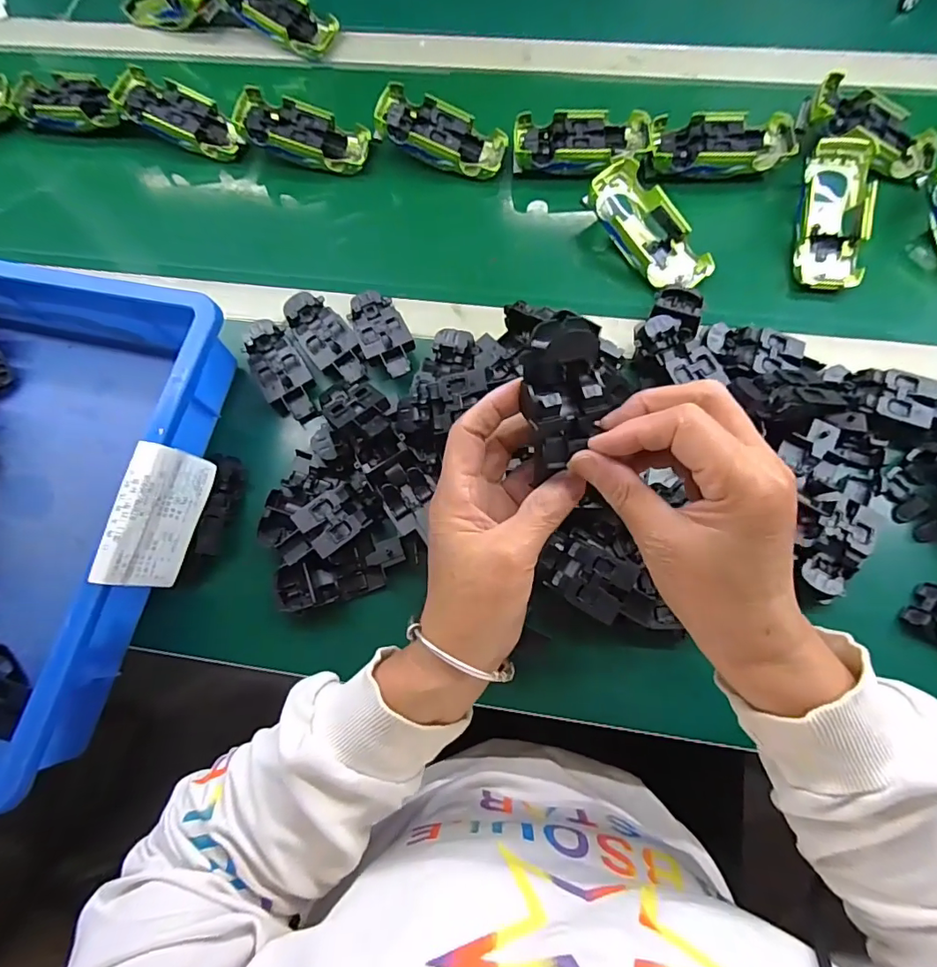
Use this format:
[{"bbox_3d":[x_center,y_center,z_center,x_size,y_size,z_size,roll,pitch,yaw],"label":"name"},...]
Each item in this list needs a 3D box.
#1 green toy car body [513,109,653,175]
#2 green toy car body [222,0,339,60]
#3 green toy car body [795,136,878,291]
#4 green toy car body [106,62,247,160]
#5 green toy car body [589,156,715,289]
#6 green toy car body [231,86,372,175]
[{"bbox_3d":[0.112,-0.336,0.495,0.131,0.034,0.058,4,73,3],"label":"green toy car body"},{"bbox_3d":[-0.217,-0.536,0.561,0.137,0.028,0.059,30,76,-6],"label":"green toy car body"},{"bbox_3d":[0.331,-0.242,0.450,0.054,0.033,0.131,7,88,5],"label":"green toy car body"},{"bbox_3d":[-0.309,-0.393,0.529,0.132,0.026,0.056,25,75,-6],"label":"green toy car body"},{"bbox_3d":[0.165,-0.234,0.459,0.056,0.031,0.131,-38,89,-9],"label":"green toy car body"},{"bbox_3d":[-0.174,-0.366,0.515,0.139,0.027,0.060,15,74,-8],"label":"green toy car body"}]

